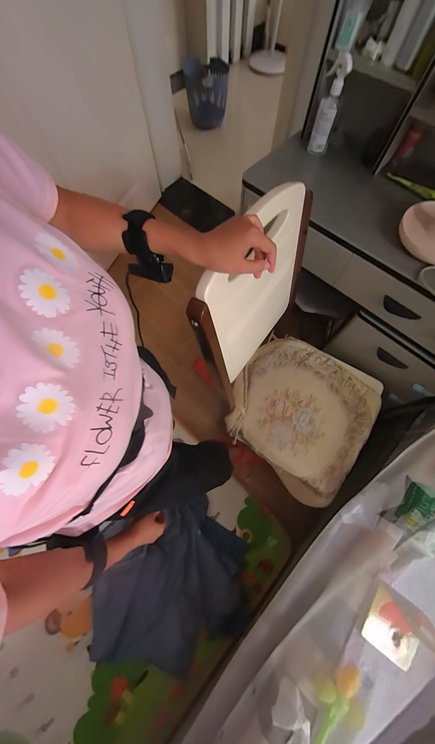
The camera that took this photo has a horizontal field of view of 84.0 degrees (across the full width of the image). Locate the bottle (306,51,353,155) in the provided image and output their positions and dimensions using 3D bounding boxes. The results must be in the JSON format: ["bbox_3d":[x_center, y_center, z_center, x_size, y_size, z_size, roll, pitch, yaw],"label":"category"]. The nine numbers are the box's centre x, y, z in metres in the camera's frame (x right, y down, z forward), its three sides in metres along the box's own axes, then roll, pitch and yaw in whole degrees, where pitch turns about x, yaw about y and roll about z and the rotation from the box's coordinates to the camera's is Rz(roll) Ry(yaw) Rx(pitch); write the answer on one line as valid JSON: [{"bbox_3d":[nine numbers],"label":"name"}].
[{"bbox_3d":[0.291,-0.692,0.638,0.049,0.187,0.061,9,70,3],"label":"bottle"}]

